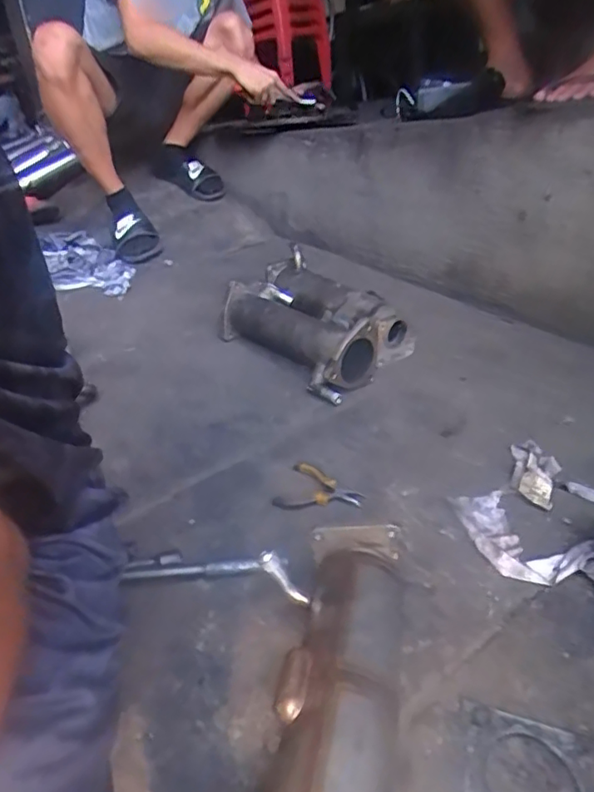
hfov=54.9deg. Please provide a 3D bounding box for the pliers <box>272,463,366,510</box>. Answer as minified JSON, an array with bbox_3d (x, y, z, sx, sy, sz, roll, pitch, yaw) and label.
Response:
[{"bbox_3d":[0.033,0.128,0.767,0.111,0.015,0.087,11,35,22],"label":"pliers"}]

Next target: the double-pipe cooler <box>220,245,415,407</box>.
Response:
[{"bbox_3d":[0.031,-0.132,1.090,0.225,0.130,0.340,-25,38,-30],"label":"double-pipe cooler"}]

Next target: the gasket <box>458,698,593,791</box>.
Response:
[{"bbox_3d":[0.191,0.315,0.471,0.112,0.004,0.102,9,35,19],"label":"gasket"}]

